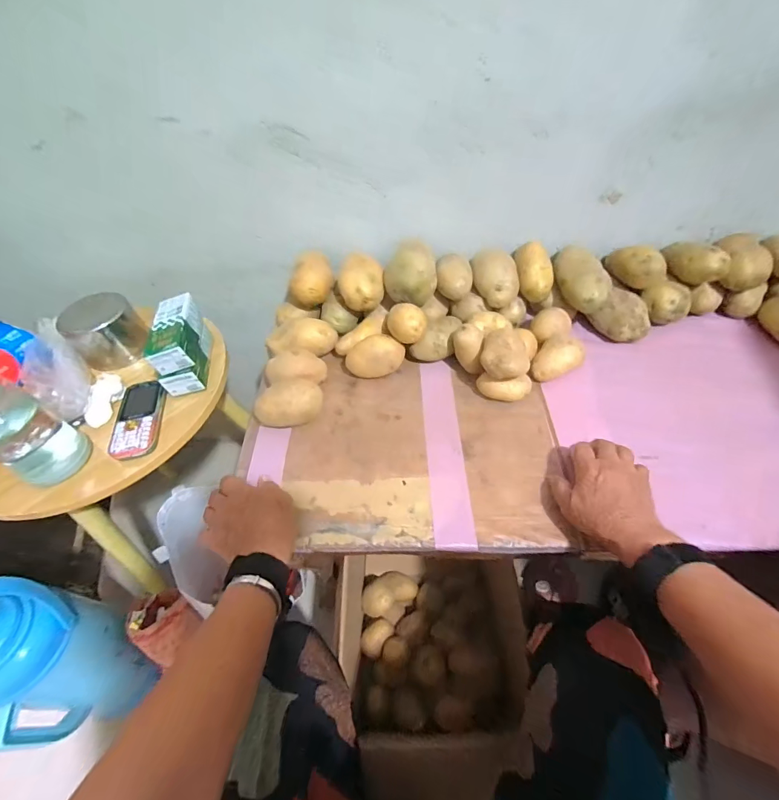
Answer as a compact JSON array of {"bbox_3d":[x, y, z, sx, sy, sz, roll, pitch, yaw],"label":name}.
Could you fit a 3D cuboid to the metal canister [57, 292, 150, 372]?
[{"bbox_3d":[-0.450,-0.110,0.610,0.090,0.080,0.098,36,63,29],"label":"metal canister"}]

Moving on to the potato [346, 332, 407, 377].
[{"bbox_3d":[-0.021,-0.062,0.566,0.083,0.059,0.043,-12,51,-5],"label":"potato"}]

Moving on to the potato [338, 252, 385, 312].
[{"bbox_3d":[-0.044,-0.181,0.598,0.067,0.065,0.071,-7,51,0],"label":"potato"}]

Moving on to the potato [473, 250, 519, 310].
[{"bbox_3d":[0.162,-0.186,0.581,0.071,0.060,0.066,13,54,15],"label":"potato"}]

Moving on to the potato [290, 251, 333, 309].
[{"bbox_3d":[-0.125,-0.192,0.602,0.070,0.064,0.058,-15,52,-6],"label":"potato"}]

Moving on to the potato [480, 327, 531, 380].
[{"bbox_3d":[0.154,-0.055,0.505,0.061,0.054,0.064,12,53,14],"label":"potato"}]

